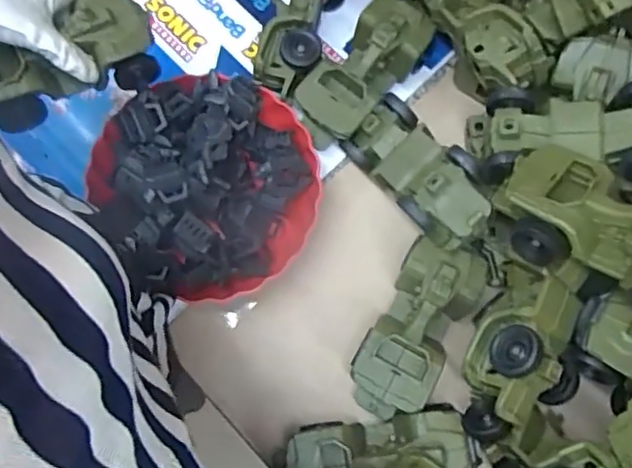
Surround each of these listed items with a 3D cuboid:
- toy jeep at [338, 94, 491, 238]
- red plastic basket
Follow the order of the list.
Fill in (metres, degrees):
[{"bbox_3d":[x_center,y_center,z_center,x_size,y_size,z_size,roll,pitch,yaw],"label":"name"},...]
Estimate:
[{"bbox_3d":[0.103,-0.063,0.632,0.079,0.064,0.180,-35,52,-7],"label":"toy jeep"},{"bbox_3d":[-0.113,-0.050,0.665,0.229,0.081,0.225,0,77,1],"label":"red plastic basket"}]

